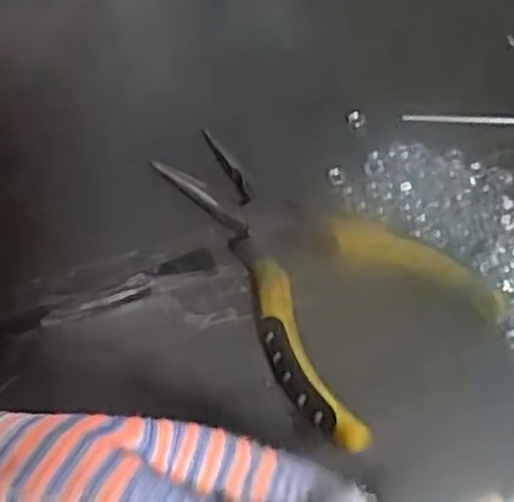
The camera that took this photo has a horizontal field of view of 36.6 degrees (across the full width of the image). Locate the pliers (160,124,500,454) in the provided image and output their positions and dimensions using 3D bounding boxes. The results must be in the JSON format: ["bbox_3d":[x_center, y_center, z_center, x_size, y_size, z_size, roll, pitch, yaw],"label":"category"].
[{"bbox_3d":[0.024,-0.002,0.316,0.090,0.018,0.147,-30,65,-18],"label":"pliers"}]

